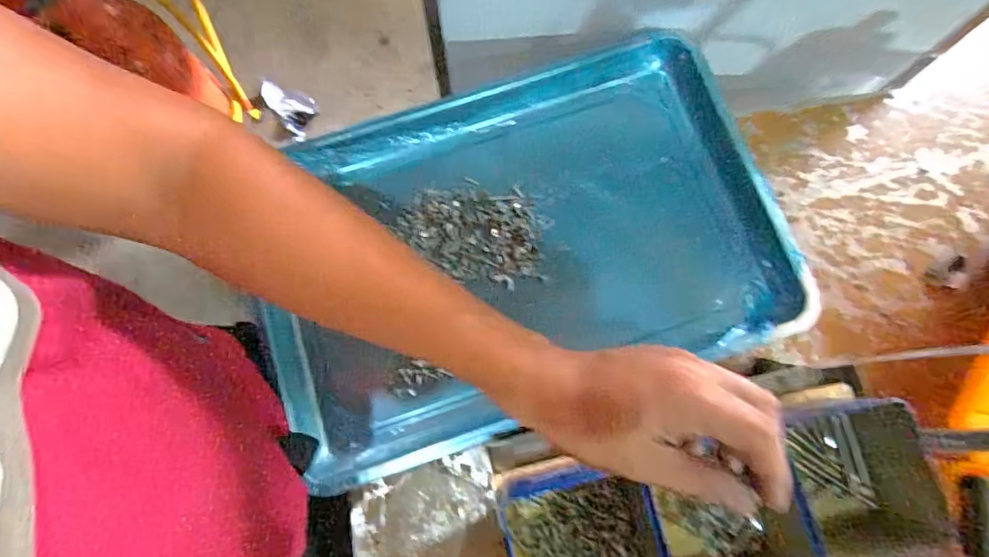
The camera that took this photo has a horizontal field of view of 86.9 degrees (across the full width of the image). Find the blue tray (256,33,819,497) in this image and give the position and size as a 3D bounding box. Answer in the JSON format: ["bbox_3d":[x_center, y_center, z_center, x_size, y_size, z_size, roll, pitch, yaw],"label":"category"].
[{"bbox_3d":[0.019,-0.037,0.617,0.597,0.066,0.391,-19,78,-4],"label":"blue tray"}]

